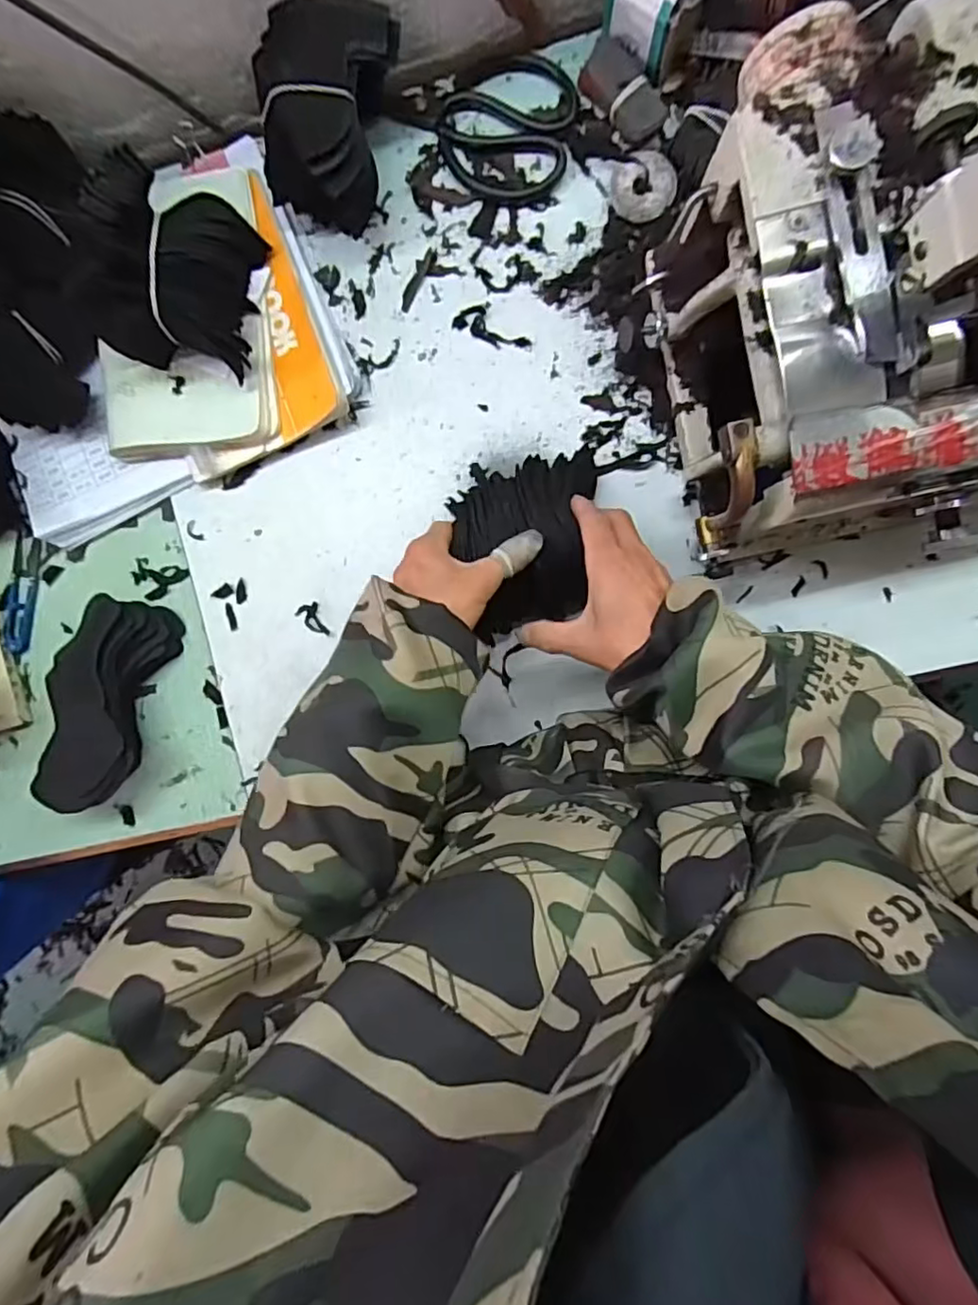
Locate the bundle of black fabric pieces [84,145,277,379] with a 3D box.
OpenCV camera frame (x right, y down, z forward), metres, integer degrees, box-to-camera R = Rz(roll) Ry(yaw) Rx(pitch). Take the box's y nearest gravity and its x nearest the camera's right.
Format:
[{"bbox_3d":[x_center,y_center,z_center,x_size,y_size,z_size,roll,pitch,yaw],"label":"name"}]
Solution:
[{"bbox_3d":[-0.222,-0.273,0.439,0.088,0.079,0.120,9,97,4],"label":"bundle of black fabric pieces"}]

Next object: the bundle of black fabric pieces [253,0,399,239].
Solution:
[{"bbox_3d":[-0.118,-0.381,0.436,0.090,0.088,0.118,24,98,2],"label":"bundle of black fabric pieces"}]

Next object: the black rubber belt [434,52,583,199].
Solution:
[{"bbox_3d":[0.020,-0.398,0.477,0.108,0.017,0.092,-29,94,8],"label":"black rubber belt"}]

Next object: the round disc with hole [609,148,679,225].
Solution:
[{"bbox_3d":[0.117,-0.355,0.467,0.046,0.008,0.050,1,96,5],"label":"round disc with hole"}]

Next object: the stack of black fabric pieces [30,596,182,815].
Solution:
[{"bbox_3d":[-0.323,0.042,0.515,0.078,0.056,0.175,16,97,3],"label":"stack of black fabric pieces"}]

